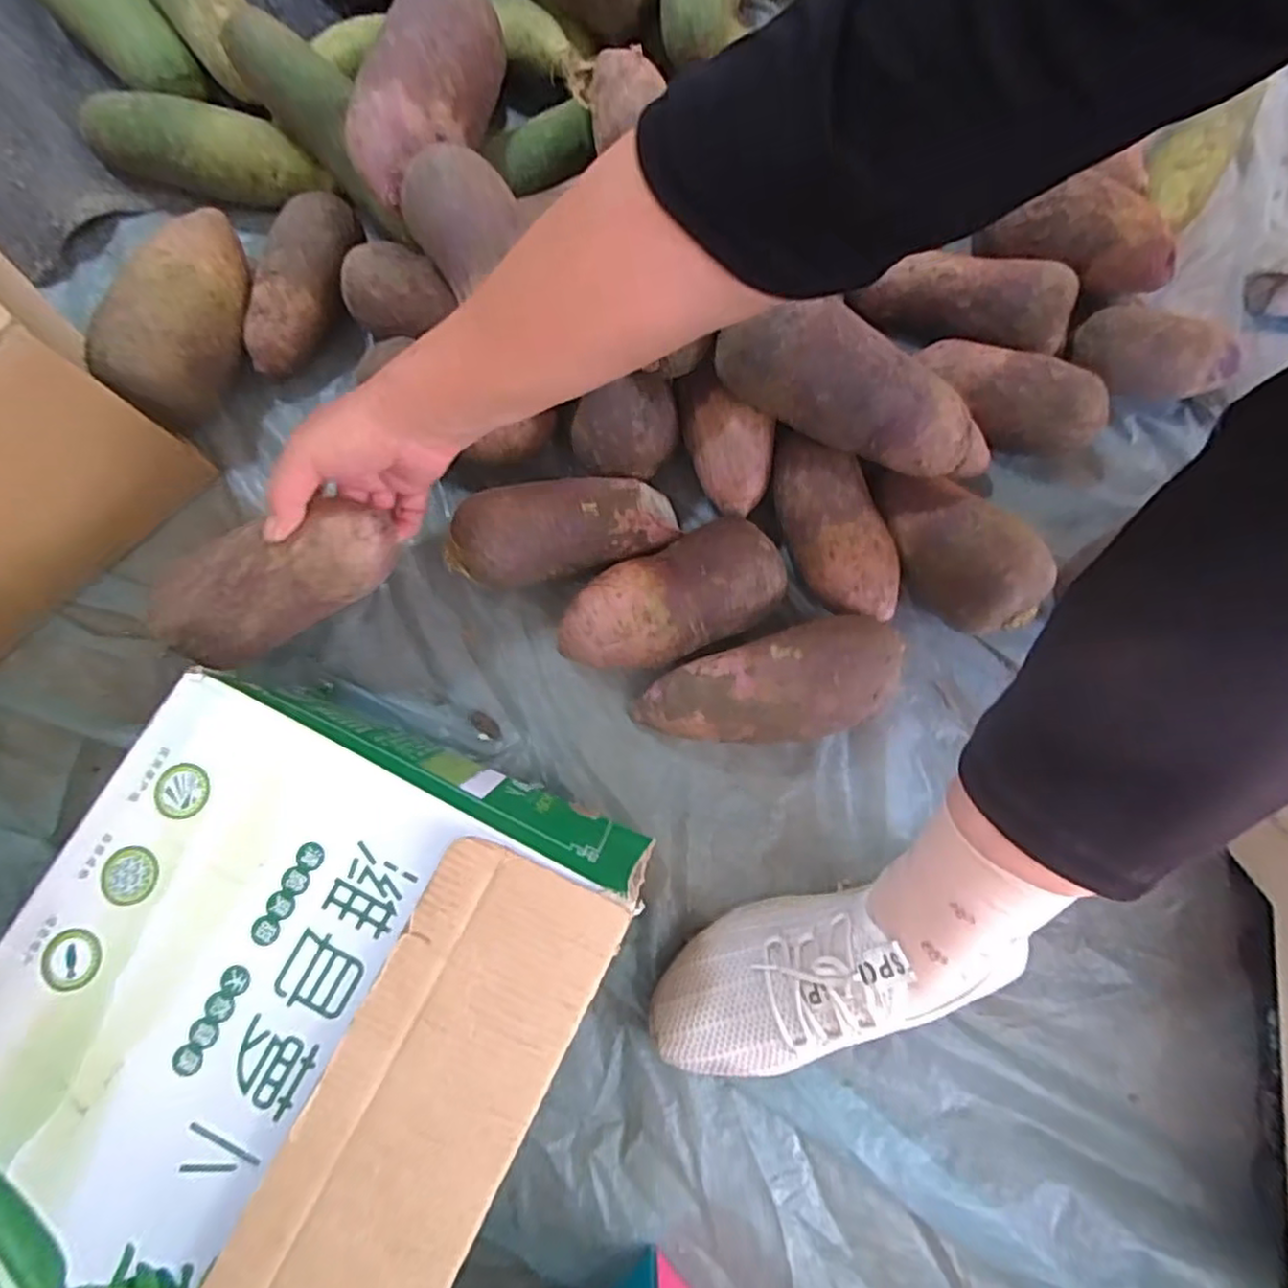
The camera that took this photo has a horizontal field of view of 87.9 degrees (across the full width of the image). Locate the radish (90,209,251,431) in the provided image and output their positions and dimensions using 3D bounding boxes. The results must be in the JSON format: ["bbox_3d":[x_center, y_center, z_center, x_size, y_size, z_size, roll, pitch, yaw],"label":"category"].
[{"bbox_3d":[-0.316,-0.235,0.474,0.067,0.076,0.152,23,82,3],"label":"radish"}]

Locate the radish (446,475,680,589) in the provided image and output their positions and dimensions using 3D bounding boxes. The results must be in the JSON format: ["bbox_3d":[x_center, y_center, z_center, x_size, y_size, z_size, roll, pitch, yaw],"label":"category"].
[{"bbox_3d":[-0.053,-0.080,0.456,0.154,0.070,0.066,-14,82,-3],"label":"radish"}]

